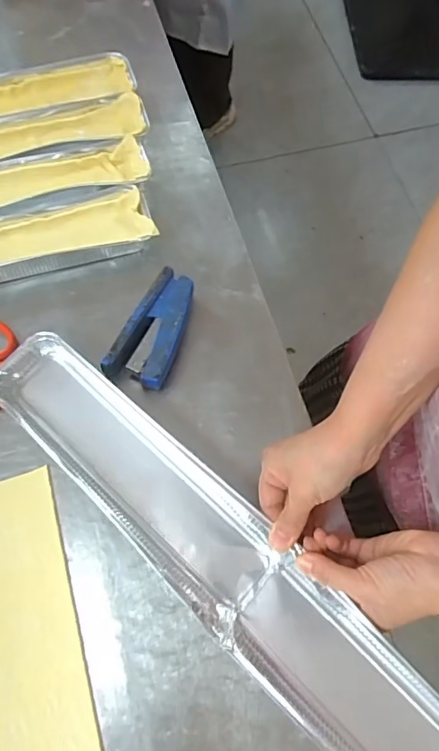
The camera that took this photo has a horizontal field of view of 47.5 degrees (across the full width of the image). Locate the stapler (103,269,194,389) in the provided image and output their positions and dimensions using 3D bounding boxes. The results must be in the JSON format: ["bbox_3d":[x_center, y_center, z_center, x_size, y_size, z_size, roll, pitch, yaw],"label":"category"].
[{"bbox_3d":[-0.061,-0.044,0.487,0.056,0.033,0.115,20,68,5],"label":"stapler"}]

